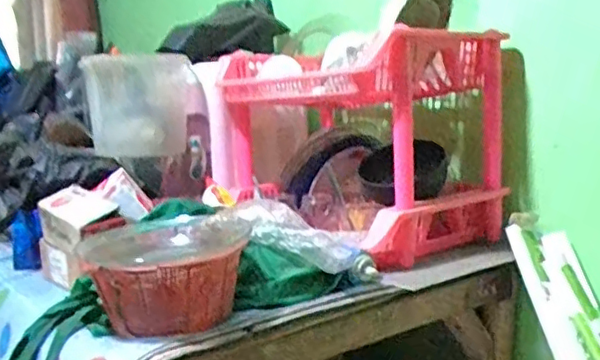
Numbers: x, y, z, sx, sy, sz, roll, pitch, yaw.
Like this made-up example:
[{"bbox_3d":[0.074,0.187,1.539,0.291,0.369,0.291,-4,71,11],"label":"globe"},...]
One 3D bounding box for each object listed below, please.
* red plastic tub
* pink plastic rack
[{"bbox_3d":[-0.159,0.118,0.778,0.189,0.111,0.193,-3,6,0],"label":"red plastic tub"},{"bbox_3d":[0.091,-0.064,1.143,0.334,0.337,0.469,-7,7,-36],"label":"pink plastic rack"}]

